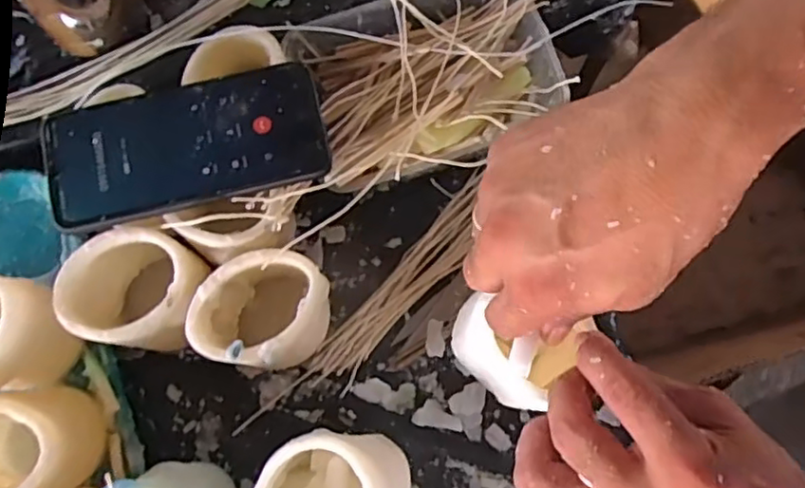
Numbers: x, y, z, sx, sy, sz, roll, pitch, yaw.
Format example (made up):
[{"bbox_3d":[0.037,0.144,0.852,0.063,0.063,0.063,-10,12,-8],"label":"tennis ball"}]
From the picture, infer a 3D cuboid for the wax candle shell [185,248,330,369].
[{"bbox_3d":[-0.083,0.043,0.397,0.074,0.083,0.066,-1,74,0],"label":"wax candle shell"}]

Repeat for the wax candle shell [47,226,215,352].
[{"bbox_3d":[-0.157,0.031,0.395,0.066,0.080,0.074,37,78,10],"label":"wax candle shell"}]

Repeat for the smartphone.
[{"bbox_3d":[-0.125,-0.058,0.373,0.156,0.015,0.073,-12,75,-3],"label":"smartphone"}]

